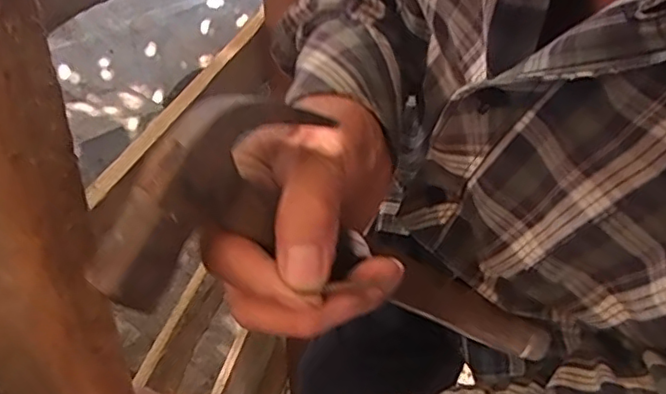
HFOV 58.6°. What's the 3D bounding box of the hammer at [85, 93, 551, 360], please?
[{"bbox_3d":[0.032,0.047,0.317,0.308,0.087,0.033,30,13,-43],"label":"hammer"}]

